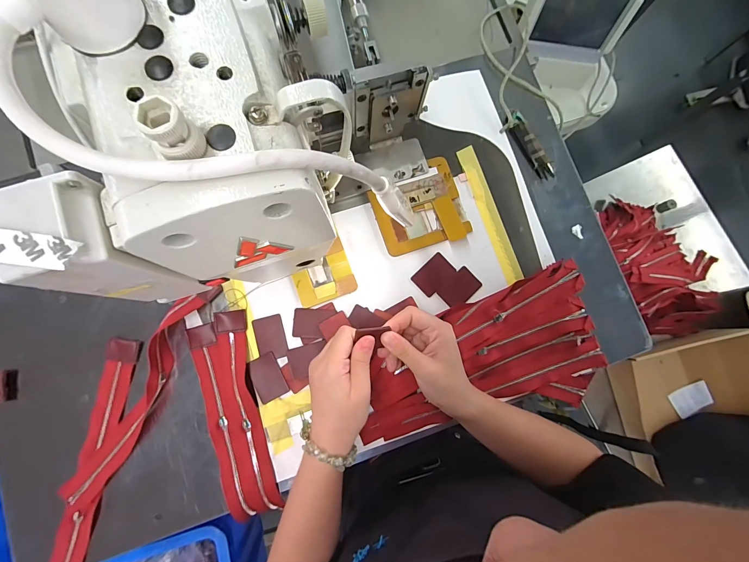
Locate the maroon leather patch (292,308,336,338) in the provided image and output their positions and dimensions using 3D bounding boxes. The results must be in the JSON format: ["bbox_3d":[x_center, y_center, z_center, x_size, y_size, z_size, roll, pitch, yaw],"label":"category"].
[{"bbox_3d":[-0.074,0.051,0.388,0.047,0.004,0.035,4,81,-3],"label":"maroon leather patch"}]

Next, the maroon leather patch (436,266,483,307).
[{"bbox_3d":[0.110,0.009,0.412,0.052,0.004,0.035,-43,86,-9],"label":"maroon leather patch"}]

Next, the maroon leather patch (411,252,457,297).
[{"bbox_3d":[0.076,-0.008,0.411,0.051,0.004,0.035,-43,87,-10],"label":"maroon leather patch"}]

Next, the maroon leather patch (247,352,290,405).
[{"bbox_3d":[-0.126,0.114,0.379,0.035,0.004,0.052,-27,85,-7],"label":"maroon leather patch"}]

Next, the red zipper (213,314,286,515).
[{"bbox_3d":[-0.148,0.149,0.374,0.034,0.010,0.230,-12,83,-13],"label":"red zipper"}]

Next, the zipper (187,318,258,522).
[{"bbox_3d":[-0.176,0.162,0.371,0.029,0.012,0.223,-15,83,-7],"label":"zipper"}]

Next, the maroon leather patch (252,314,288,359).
[{"bbox_3d":[-0.126,0.069,0.390,0.035,0.004,0.051,-17,82,-3],"label":"maroon leather patch"}]

